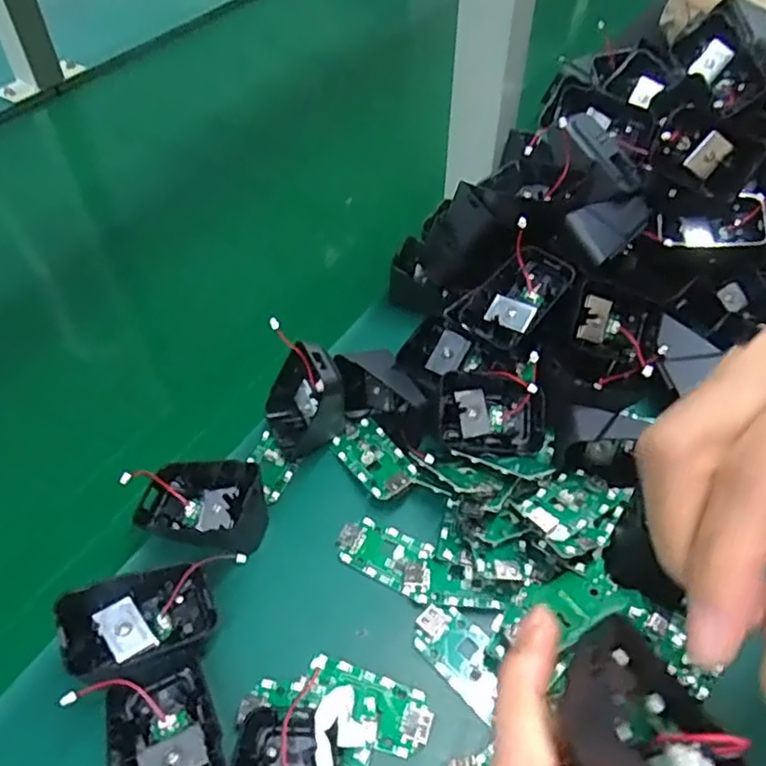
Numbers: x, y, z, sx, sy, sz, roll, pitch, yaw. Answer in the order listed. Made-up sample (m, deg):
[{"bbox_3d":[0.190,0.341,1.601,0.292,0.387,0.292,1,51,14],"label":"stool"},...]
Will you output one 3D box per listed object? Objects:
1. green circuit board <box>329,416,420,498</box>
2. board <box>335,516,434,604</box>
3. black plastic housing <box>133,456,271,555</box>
[{"bbox_3d":[-0.006,0.044,0.394,0.030,0.005,0.063,-31,45,-15],"label":"green circuit board"},{"bbox_3d":[0.003,0.093,0.357,0.057,0.006,0.032,24,53,18],"label":"board"},{"bbox_3d":[-0.098,0.066,0.361,0.073,0.025,0.046,4,60,22],"label":"black plastic housing"}]

